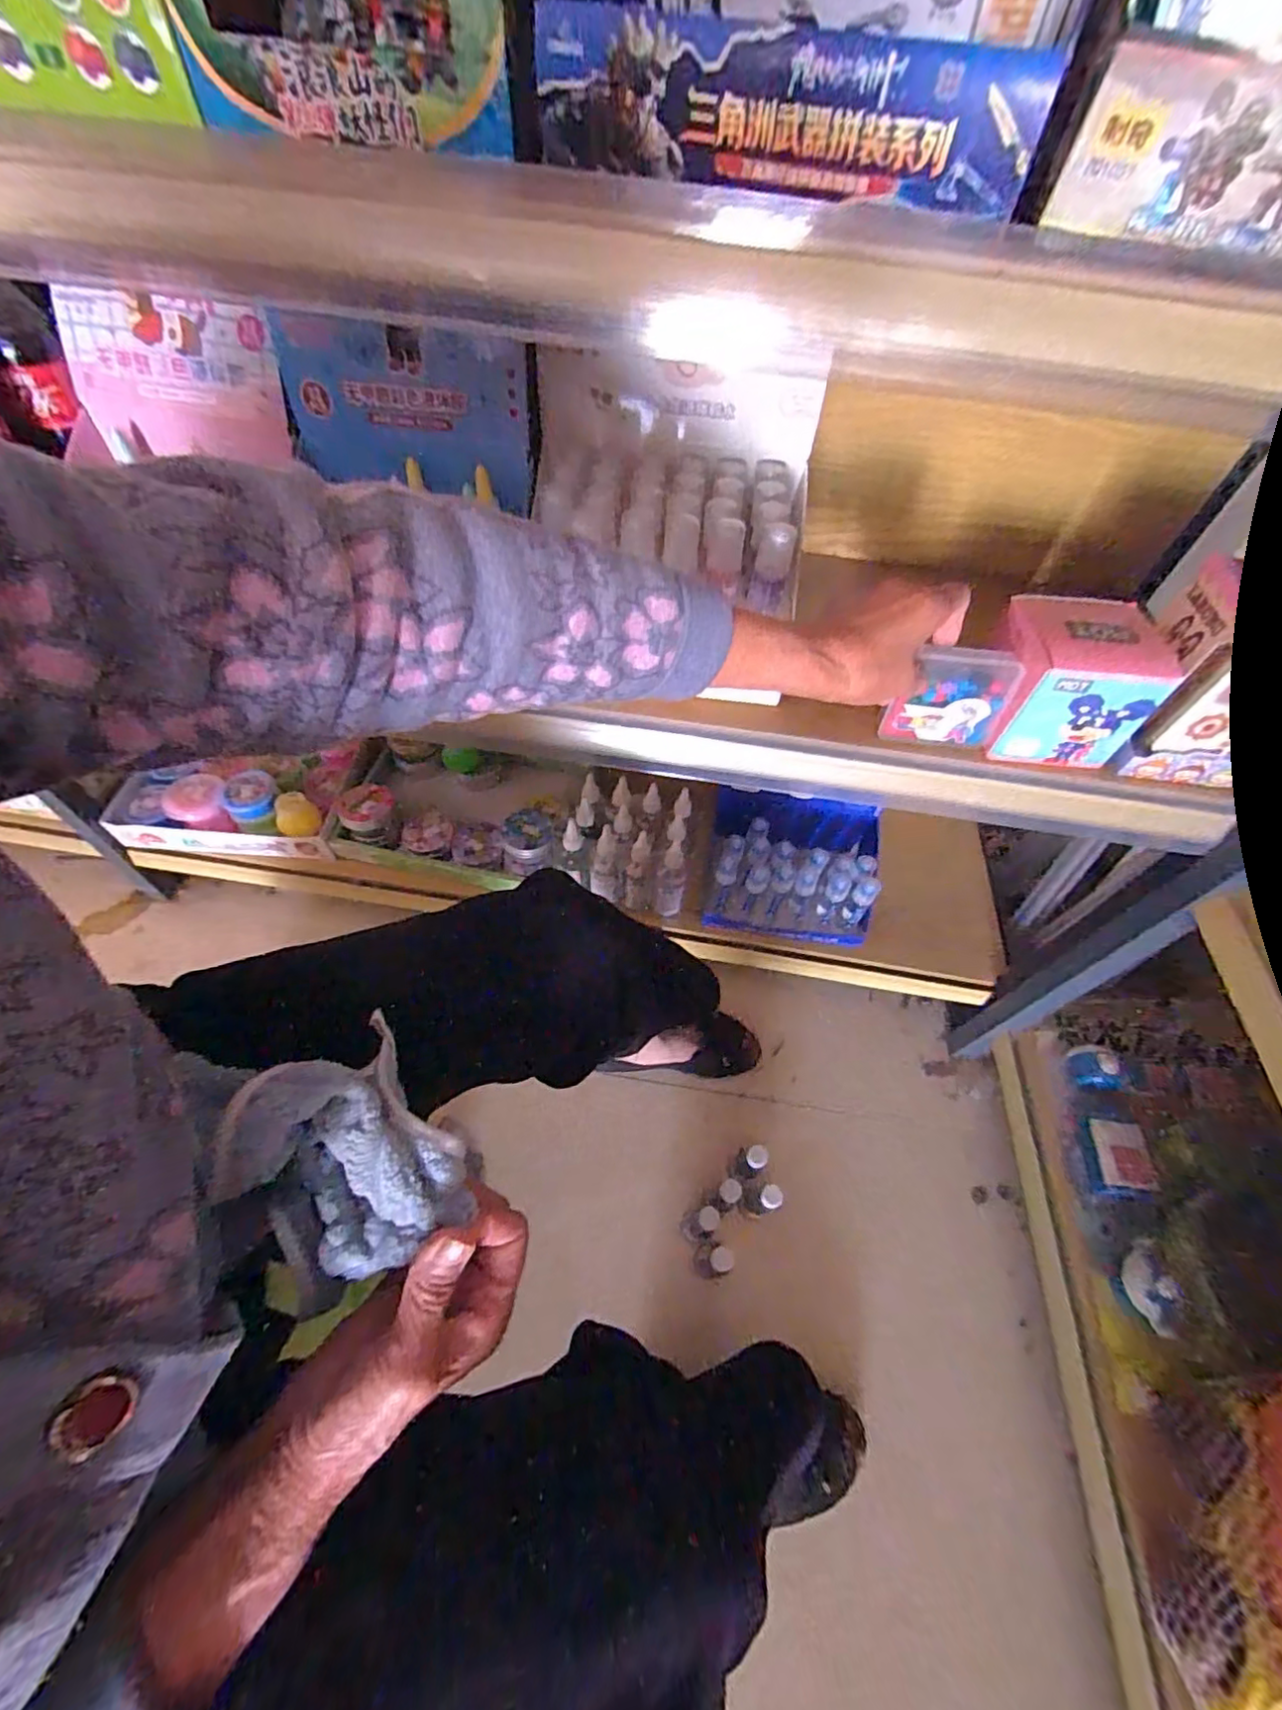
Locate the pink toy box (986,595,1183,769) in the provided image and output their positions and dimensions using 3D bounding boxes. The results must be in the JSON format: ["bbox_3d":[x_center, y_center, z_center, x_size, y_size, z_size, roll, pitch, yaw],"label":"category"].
[{"bbox_3d":[0.322,-0.134,0.466,0.107,0.089,0.092,10,55,3],"label":"pink toy box"}]

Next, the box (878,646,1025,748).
[{"bbox_3d":[0.237,-0.121,0.470,0.084,0.069,0.027,4,55,-1],"label":"box"}]

